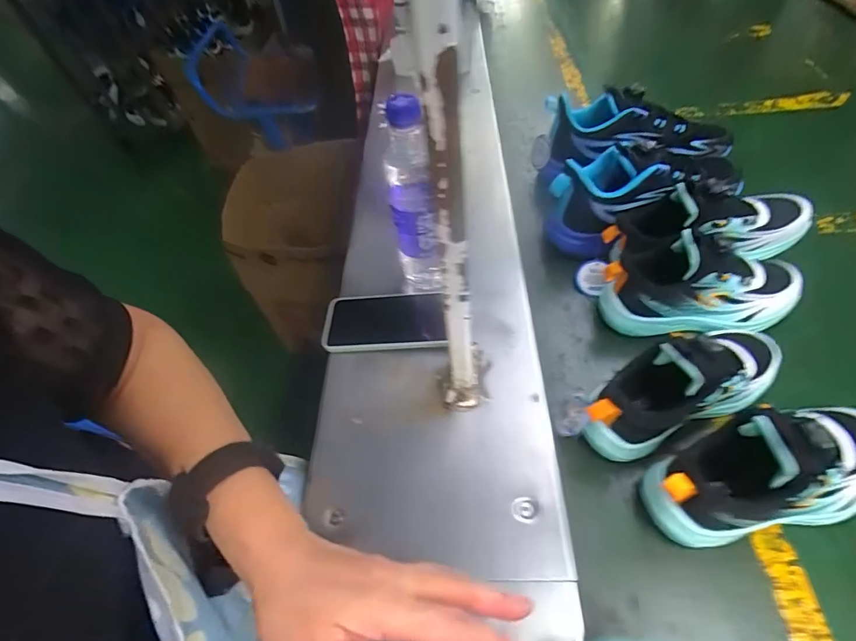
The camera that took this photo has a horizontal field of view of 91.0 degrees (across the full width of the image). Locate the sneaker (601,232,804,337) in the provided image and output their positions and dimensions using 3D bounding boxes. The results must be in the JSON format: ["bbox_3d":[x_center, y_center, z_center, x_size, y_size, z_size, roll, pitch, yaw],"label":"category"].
[{"bbox_3d":[0.304,-0.046,0.458,0.203,0.099,0.078,-4,50,6],"label":"sneaker"}]

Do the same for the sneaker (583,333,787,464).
[{"bbox_3d":[0.242,0.052,0.387,0.211,0.093,0.069,-23,51,-9],"label":"sneaker"}]

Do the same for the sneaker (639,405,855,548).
[{"bbox_3d":[0.289,0.124,0.345,0.220,0.114,0.077,-15,51,-1],"label":"sneaker"}]

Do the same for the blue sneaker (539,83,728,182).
[{"bbox_3d":[0.308,-0.286,0.620,0.271,0.096,0.081,-8,50,4],"label":"blue sneaker"}]

